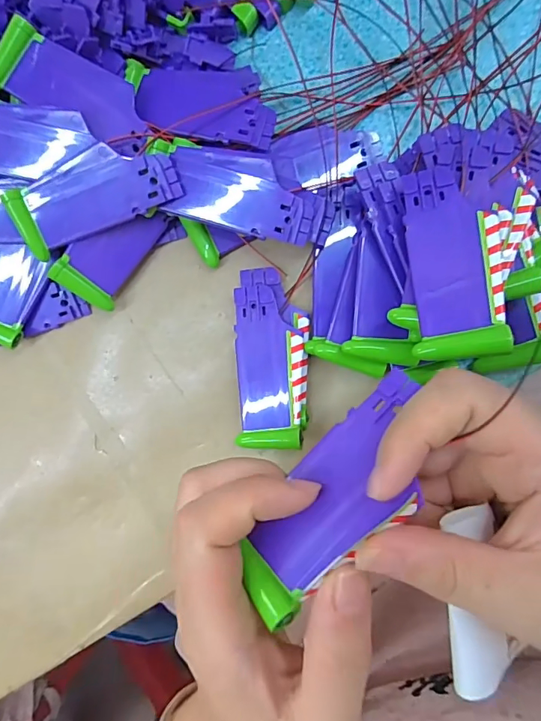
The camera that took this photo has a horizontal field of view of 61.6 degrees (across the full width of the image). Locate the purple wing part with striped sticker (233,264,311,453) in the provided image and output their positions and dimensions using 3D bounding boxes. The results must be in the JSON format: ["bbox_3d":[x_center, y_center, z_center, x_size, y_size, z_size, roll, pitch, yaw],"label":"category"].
[{"bbox_3d":[0.001,-0.001,0.254,0.039,0.015,0.098,-1,93,7],"label":"purple wing part with striped sticker"}]

